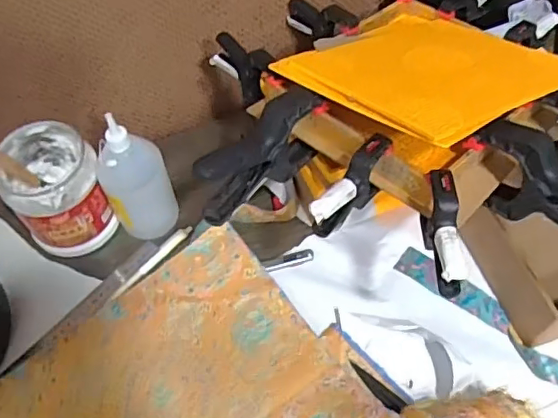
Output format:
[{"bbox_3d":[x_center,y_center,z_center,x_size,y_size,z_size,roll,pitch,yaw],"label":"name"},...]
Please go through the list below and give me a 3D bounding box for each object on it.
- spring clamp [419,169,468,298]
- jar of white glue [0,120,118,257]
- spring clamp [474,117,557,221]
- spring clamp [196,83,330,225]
[{"bbox_3d":[0.138,0.016,0.482,0.026,0.038,0.108,-1,58,0],"label":"spring clamp"},{"bbox_3d":[-0.265,-0.024,0.680,0.109,0.124,0.108,-1,59,2],"label":"jar of white glue"},{"bbox_3d":[0.247,-0.018,0.509,0.152,0.092,0.033,39,66,22],"label":"spring clamp"},{"bbox_3d":[-0.020,-0.053,0.558,0.152,0.087,0.046,-39,65,-21],"label":"spring clamp"}]

